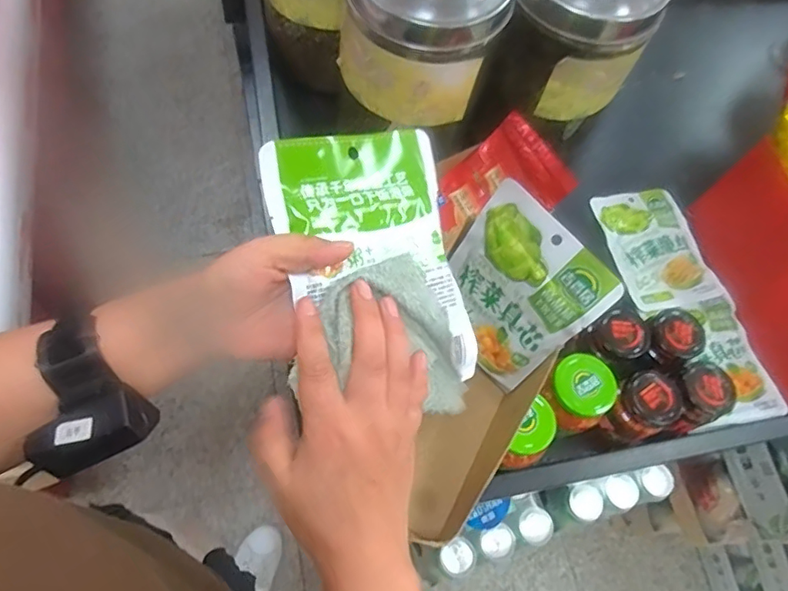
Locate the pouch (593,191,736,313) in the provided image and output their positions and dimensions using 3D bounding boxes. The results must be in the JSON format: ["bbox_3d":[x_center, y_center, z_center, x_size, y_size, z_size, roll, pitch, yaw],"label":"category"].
[{"bbox_3d":[0.370,-0.069,0.797,0.128,0.012,0.186,-9,68,-11],"label":"pouch"}]

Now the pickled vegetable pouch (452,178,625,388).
[{"bbox_3d":[0.105,-0.004,0.504,0.015,0.159,0.130,-23,68,-39],"label":"pickled vegetable pouch"}]

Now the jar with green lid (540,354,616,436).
[{"bbox_3d":[0.194,0.108,0.605,0.066,0.070,0.069,3,66,-6],"label":"jar with green lid"}]

